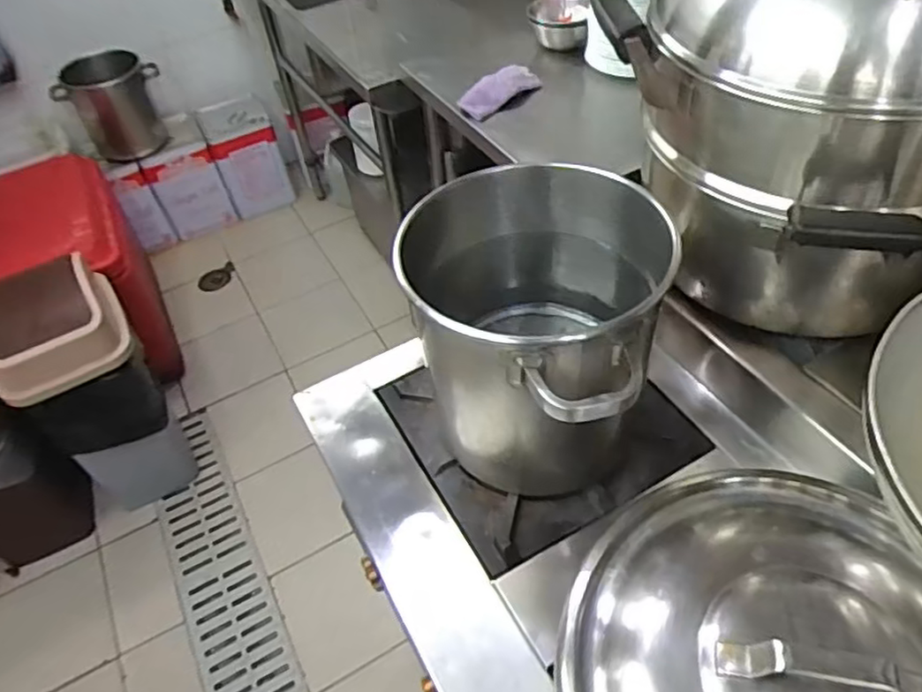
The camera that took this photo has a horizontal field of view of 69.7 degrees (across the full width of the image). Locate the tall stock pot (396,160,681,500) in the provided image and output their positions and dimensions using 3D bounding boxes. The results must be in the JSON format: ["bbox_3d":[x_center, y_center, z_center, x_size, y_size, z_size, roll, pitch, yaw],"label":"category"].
[{"bbox_3d":[0.085,-0.002,0.694,0.236,0.312,0.222,-3,47,4],"label":"tall stock pot"}]

